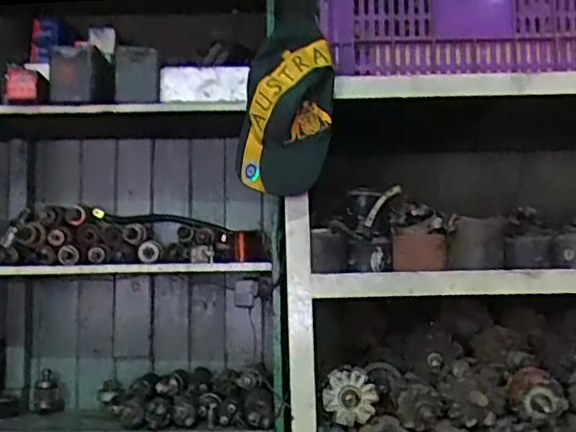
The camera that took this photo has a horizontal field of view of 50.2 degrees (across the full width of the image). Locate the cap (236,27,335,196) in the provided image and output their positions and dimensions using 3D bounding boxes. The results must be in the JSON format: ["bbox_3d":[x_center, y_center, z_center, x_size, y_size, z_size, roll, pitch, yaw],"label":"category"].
[{"bbox_3d":[-0.005,-0.169,0.953,0.146,0.248,0.116,-1,-5,-2],"label":"cap"}]

